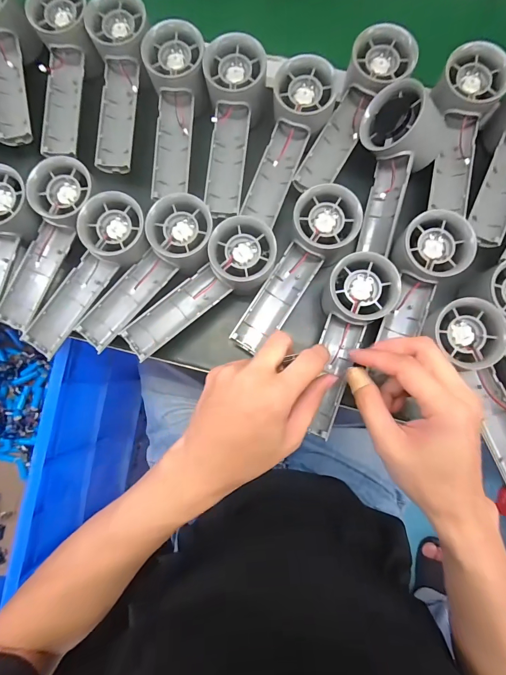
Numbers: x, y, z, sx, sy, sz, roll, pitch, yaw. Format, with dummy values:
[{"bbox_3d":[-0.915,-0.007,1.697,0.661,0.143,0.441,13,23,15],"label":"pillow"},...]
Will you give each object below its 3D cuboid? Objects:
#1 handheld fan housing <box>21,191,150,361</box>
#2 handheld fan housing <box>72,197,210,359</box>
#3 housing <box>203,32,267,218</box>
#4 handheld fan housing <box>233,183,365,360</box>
[{"bbox_3d":[-0.150,-0.054,0.309,0.053,0.027,0.156,37,99,5],"label":"handheld fan housing"},{"bbox_3d":[-0.096,-0.056,0.309,0.056,0.027,0.155,44,99,6],"label":"handheld fan housing"},{"bbox_3d":[-0.016,-0.192,0.313,0.058,0.032,0.152,1,84,2],"label":"housing"},{"bbox_3d":[0.037,-0.057,0.306,0.057,0.032,0.158,36,100,5],"label":"handheld fan housing"}]

